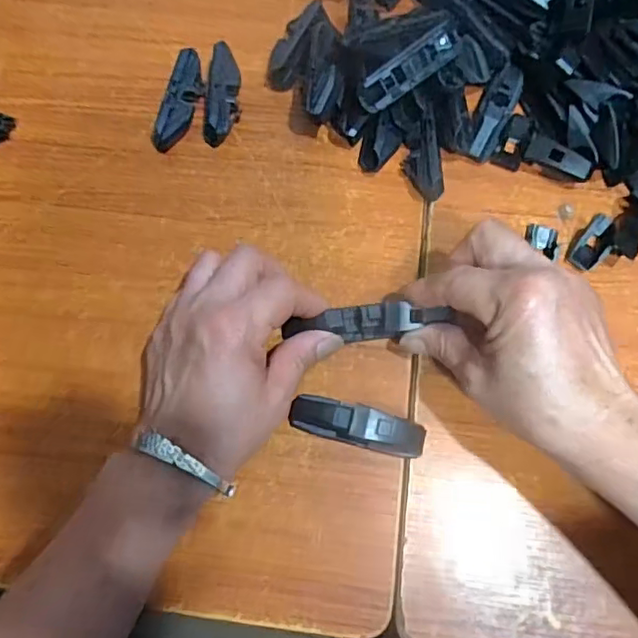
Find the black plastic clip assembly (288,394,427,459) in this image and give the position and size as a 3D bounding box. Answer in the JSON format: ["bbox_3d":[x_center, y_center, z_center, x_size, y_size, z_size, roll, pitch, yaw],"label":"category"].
[{"bbox_3d":[0.022,0.060,0.329,0.074,0.024,0.021,17,72,6],"label":"black plastic clip assembly"}]

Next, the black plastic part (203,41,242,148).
[{"bbox_3d":[-0.066,-0.151,0.399,0.022,0.025,0.068,4,71,1],"label":"black plastic part"}]

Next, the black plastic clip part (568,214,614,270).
[{"bbox_3d":[0.176,-0.050,0.372,0.018,0.008,0.042,33,74,11],"label":"black plastic clip part"}]

